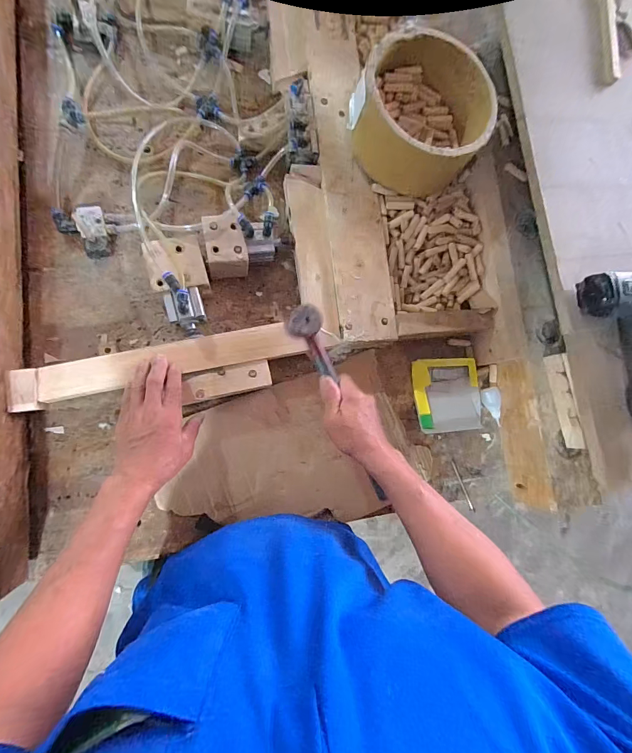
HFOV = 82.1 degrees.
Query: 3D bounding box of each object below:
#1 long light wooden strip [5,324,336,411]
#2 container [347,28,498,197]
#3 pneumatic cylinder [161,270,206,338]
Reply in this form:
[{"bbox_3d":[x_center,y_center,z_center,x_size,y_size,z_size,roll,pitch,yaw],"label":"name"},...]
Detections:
[{"bbox_3d":[-0.193,-0.028,0.546,0.461,0.031,0.054,-12,86,-13],"label":"long light wooden strip"},{"bbox_3d":[0.181,-0.443,0.608,0.216,0.116,0.214,2,82,-13],"label":"container"},{"bbox_3d":[-0.198,-0.104,0.547,0.053,0.066,0.088,-15,86,-12],"label":"pneumatic cylinder"}]

